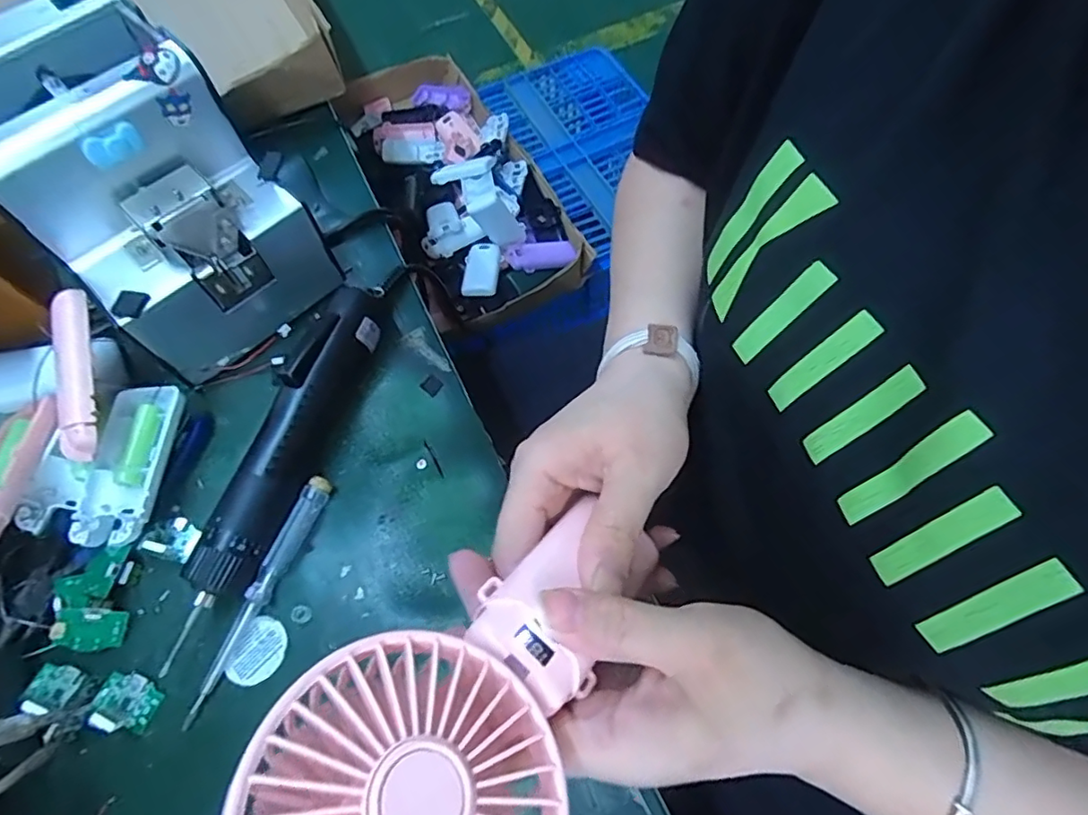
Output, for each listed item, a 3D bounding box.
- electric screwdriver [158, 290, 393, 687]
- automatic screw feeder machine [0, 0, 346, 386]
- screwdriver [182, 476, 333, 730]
[{"bbox_3d":[-0.151,0.013,0.343,0.042,0.039,0.221,14,66,9],"label":"electric screwdriver"},{"bbox_3d":[-0.247,-0.133,0.359,0.166,0.152,0.122,41,73,19],"label":"automatic screw feeder machine"},{"bbox_3d":[-0.157,0.103,0.316,0.013,0.013,0.136,18,67,11],"label":"screwdriver"}]

